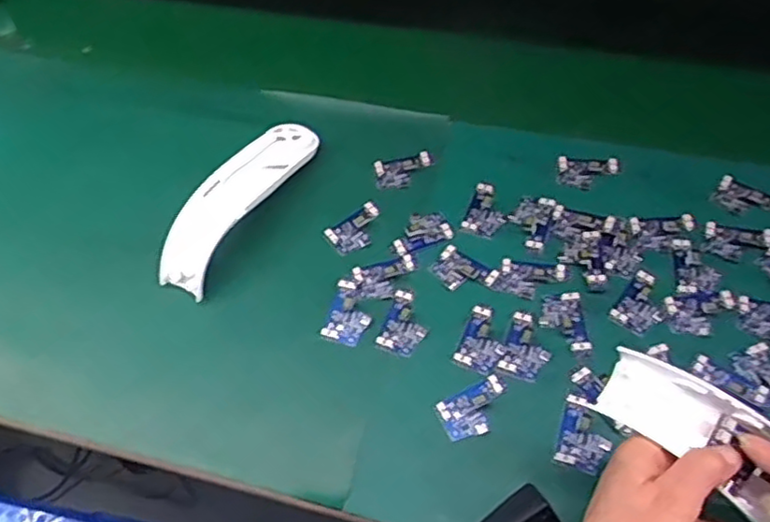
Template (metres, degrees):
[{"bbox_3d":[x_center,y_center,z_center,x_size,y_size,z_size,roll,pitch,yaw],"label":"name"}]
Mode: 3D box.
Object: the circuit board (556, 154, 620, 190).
[{"bbox_3d":[0.187,-0.082,0.616,0.054,0.011,0.032,7,59,9],"label":"circuit board"}]

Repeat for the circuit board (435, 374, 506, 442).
[{"bbox_3d":[0.070,0.112,0.507,0.055,0.004,0.035,-25,59,-11],"label":"circuit board"}]

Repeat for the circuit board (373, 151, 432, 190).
[{"bbox_3d":[0.017,-0.086,0.637,0.053,0.010,0.031,-6,58,1],"label":"circuit board"}]

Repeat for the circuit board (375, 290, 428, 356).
[{"bbox_3d":[0.017,0.051,0.549,0.036,0.004,0.053,17,61,14],"label":"circuit board"}]

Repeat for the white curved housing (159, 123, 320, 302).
[{"bbox_3d":[-0.135,-0.059,0.605,0.059,0.036,0.189,25,63,18],"label":"white curved housing"}]

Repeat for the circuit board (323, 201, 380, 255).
[{"bbox_3d":[-0.024,-0.030,0.606,0.054,0.004,0.034,-33,61,-16],"label":"circuit board"}]

